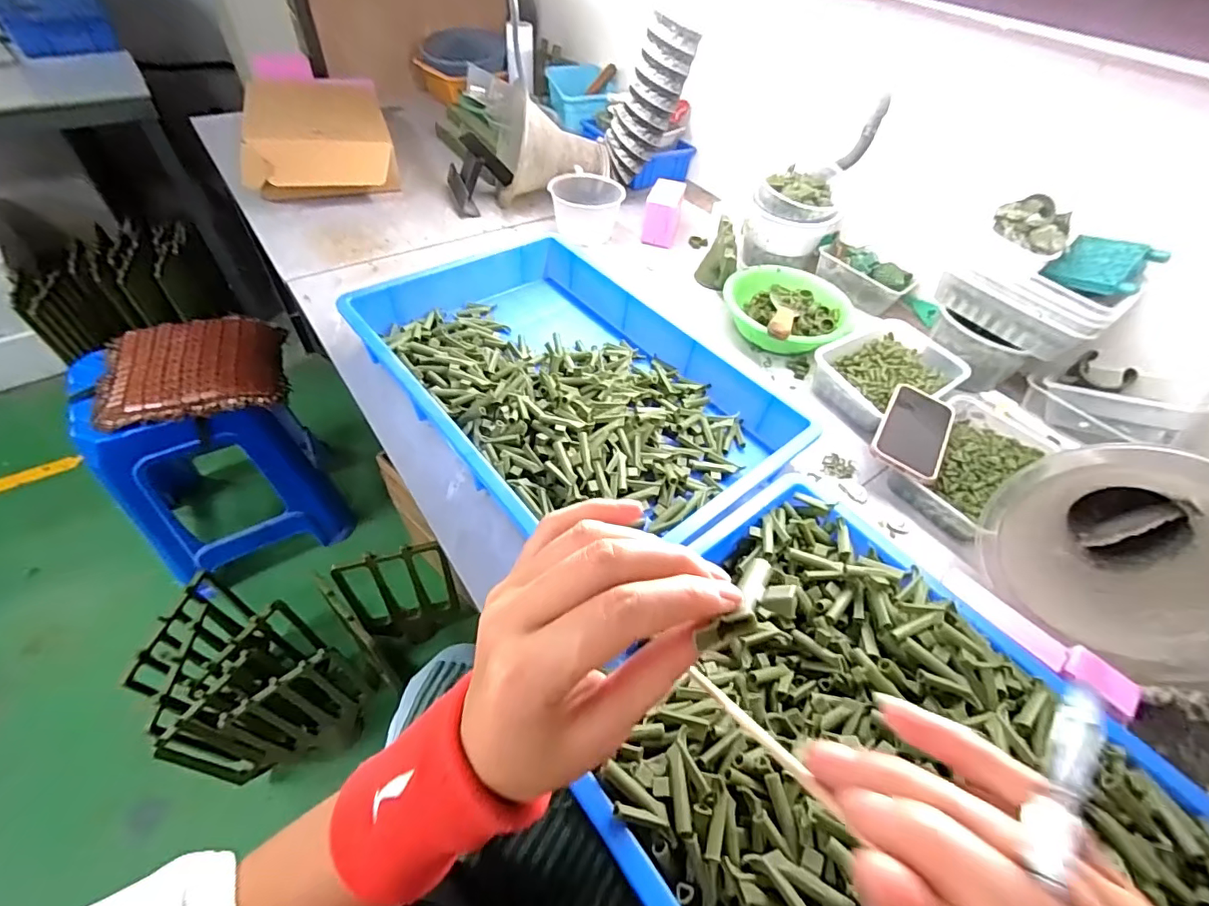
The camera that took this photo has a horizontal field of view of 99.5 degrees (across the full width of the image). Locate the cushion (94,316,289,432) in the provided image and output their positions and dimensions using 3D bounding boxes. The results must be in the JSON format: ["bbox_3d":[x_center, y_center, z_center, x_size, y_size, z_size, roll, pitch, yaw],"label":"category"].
[{"bbox_3d":[-0.834,-0.171,1.049,0.311,0.069,0.281,-18,55,-20],"label":"cushion"}]

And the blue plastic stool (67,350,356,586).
[{"bbox_3d":[-0.879,0.035,1.208,0.350,0.521,0.315,-24,56,-23],"label":"blue plastic stool"}]

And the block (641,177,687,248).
[{"bbox_3d":[0.121,-0.491,1.039,0.068,0.085,0.115,13,50,5],"label":"block"}]

